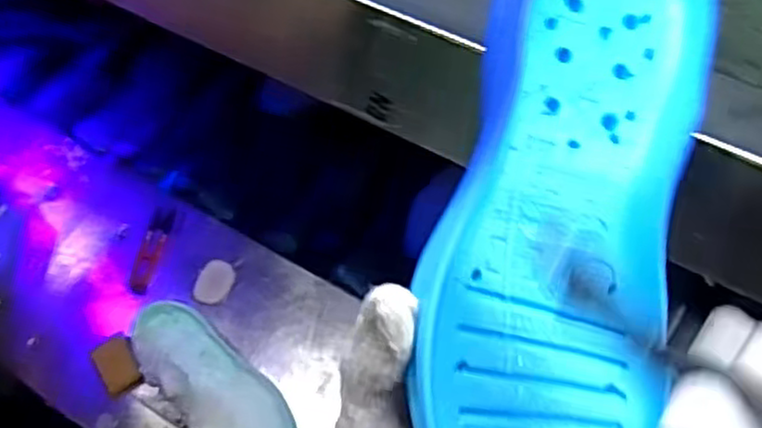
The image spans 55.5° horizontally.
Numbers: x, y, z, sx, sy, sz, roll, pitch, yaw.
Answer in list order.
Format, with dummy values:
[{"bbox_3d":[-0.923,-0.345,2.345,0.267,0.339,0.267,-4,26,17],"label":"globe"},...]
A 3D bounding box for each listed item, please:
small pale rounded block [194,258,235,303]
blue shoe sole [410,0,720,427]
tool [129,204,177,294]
[{"bbox_3d":[-0.167,0.068,0.731,0.033,0.008,0.047,16,64,9],"label":"small pale rounded block"},{"bbox_3d":[0.067,0.000,0.262,0.085,0.030,0.244,10,83,9],"label":"blue shoe sole"},{"bbox_3d":[-0.239,0.037,0.755,0.024,0.005,0.097,10,63,5],"label":"tool"}]

